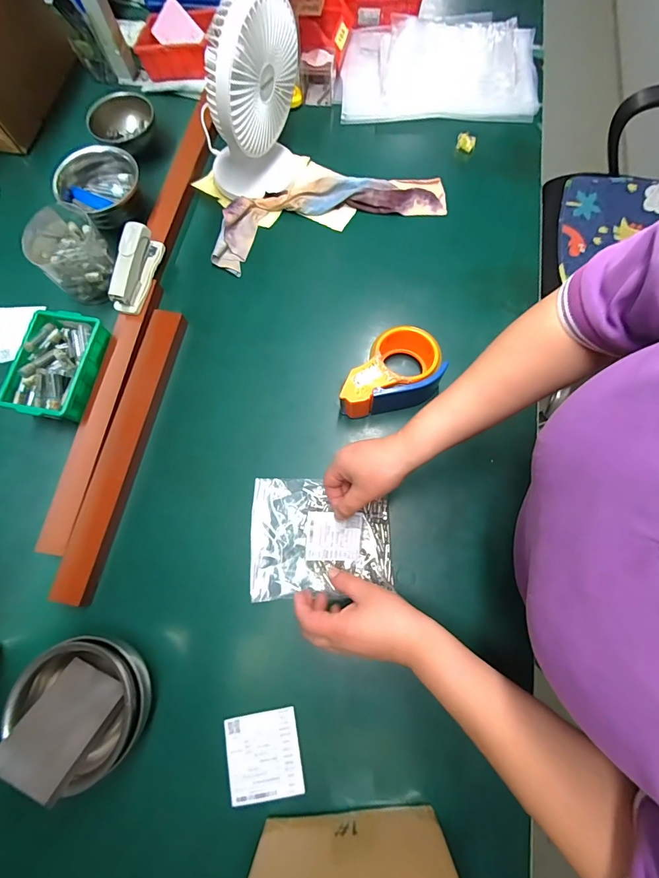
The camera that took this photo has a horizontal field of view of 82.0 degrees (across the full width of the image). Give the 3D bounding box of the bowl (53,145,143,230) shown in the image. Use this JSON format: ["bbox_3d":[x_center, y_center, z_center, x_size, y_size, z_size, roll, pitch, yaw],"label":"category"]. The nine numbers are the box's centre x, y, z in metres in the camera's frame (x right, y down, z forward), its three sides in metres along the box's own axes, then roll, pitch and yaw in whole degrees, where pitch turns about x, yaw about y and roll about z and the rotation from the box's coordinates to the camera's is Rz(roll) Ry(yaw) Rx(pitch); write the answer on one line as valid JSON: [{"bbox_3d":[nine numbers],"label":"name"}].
[{"bbox_3d":[-0.348,-0.386,0.593,0.114,0.080,0.114,0,73,2],"label":"bowl"}]

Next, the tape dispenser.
[{"bbox_3d":[0.086,-0.075,0.499,0.094,0.071,0.143,36,78,11],"label":"tape dispenser"}]

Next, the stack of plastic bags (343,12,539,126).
[{"bbox_3d":[0.195,-0.659,0.669,0.335,0.044,0.213,5,74,3],"label":"stack of plastic bags"}]

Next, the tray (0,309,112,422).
[{"bbox_3d":[-0.367,-0.097,0.520,0.098,0.052,0.146,11,74,5],"label":"tray"}]

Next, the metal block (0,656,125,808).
[{"bbox_3d":[-0.252,0.270,0.360,0.069,0.013,0.095,31,38,2],"label":"metal block"}]

